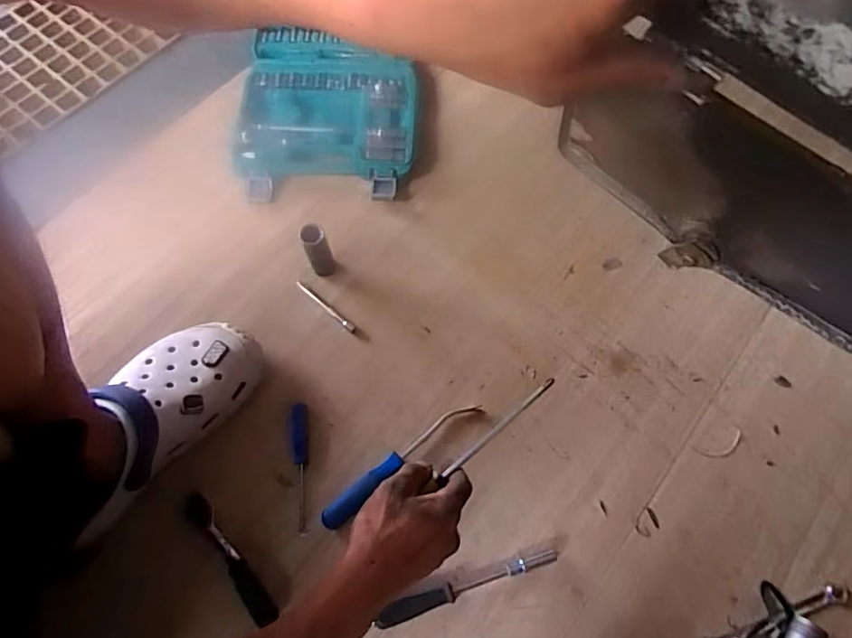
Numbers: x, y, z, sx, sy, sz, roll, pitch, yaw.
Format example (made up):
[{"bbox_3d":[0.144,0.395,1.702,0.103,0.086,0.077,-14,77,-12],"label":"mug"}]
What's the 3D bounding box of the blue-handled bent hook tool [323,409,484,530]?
[{"bbox_3d":[-0.023,0.149,0.557,0.197,0.024,0.024,-36,70,-13],"label":"blue-handled bent hook tool"}]

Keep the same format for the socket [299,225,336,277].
[{"bbox_3d":[-0.125,-0.079,0.618,0.026,0.079,0.022,-21,68,-7],"label":"socket"}]

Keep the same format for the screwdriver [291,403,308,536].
[{"bbox_3d":[-0.129,0.154,0.551,0.015,0.014,0.130,-7,67,-2],"label":"screwdriver"}]

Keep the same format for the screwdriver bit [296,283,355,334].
[{"bbox_3d":[-0.120,-0.015,0.641,0.097,0.007,0.009,40,73,17],"label":"screwdriver bit"}]

